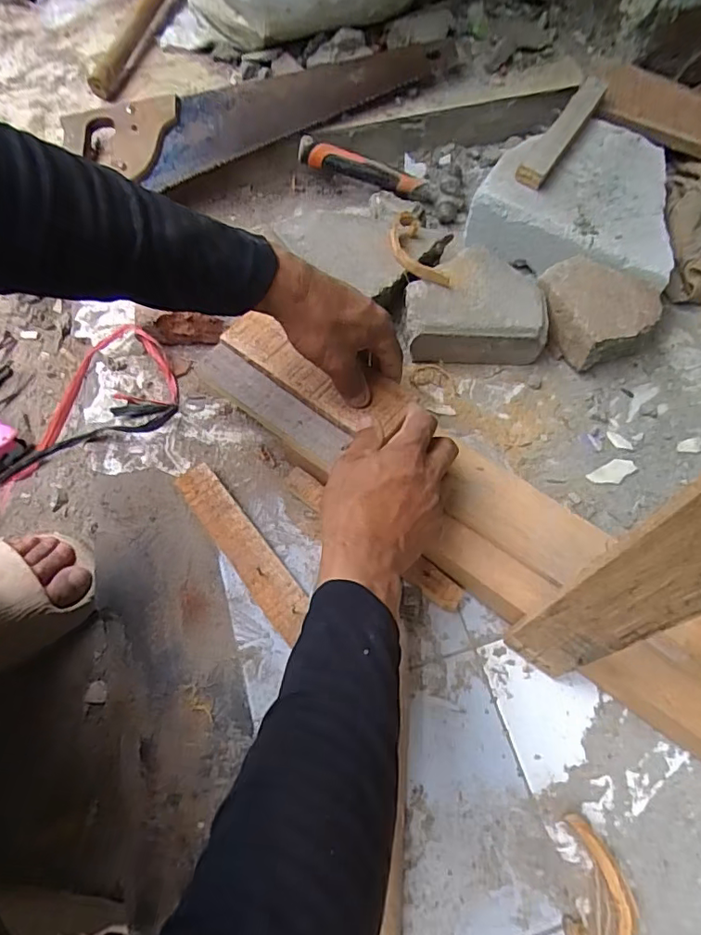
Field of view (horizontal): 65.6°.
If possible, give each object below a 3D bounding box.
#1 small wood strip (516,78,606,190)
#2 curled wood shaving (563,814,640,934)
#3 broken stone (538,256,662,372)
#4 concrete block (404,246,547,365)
[{"bbox_3d":[0.264,-0.418,0.665,0.034,0.018,0.227,30,69,13],"label":"small wood strip"},{"bbox_3d":[0.183,0.312,0.396,0.048,0.016,0.093,9,65,3],"label":"curled wood shaving"},{"bbox_3d":[0.259,-0.168,0.597,0.122,0.068,0.100,41,70,17],"label":"broken stone"},{"bbox_3d":[0.131,-0.183,0.608,0.147,0.068,0.129,-2,65,-2],"label":"concrete block"}]

